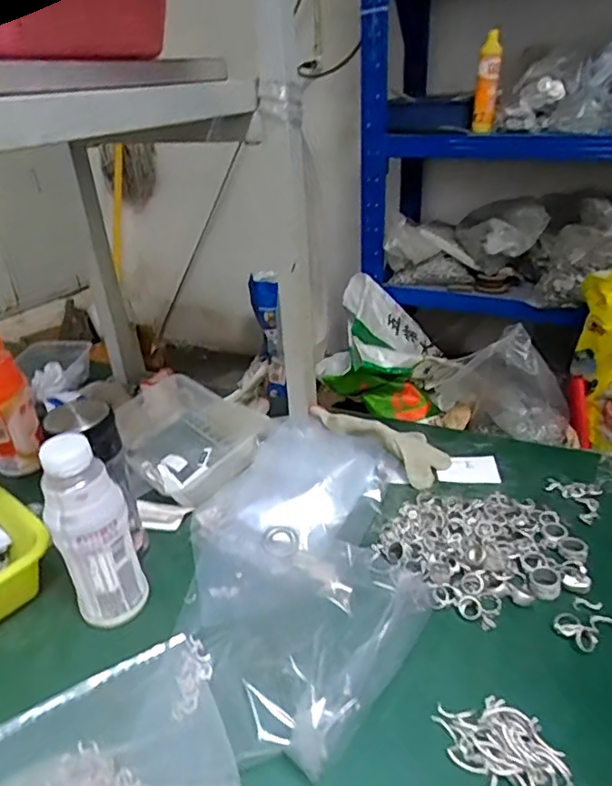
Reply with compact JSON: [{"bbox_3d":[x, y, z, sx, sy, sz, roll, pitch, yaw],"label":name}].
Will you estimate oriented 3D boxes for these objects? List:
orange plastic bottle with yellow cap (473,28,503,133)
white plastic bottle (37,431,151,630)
[{"bbox_3d":[0.539,-0.920,1.681,0.064,0.257,0.077,5,30,17],"label":"orange plastic bottle with yellow cap"},{"bbox_3d":[-0.194,0.131,0.519,0.055,0.186,0.055,2,30,11],"label":"white plastic bottle"}]

